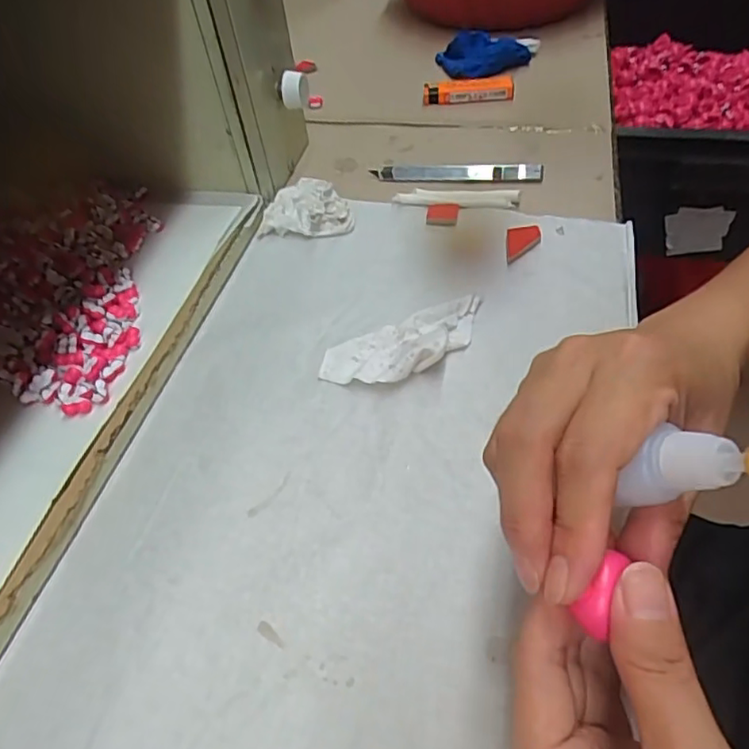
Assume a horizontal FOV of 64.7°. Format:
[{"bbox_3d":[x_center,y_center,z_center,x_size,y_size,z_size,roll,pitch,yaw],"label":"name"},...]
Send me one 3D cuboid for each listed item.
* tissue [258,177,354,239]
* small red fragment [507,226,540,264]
[{"bbox_3d":[-0.050,-0.131,0.445,0.066,0.018,0.069,-3,50,4],"label":"tissue"},{"bbox_3d":[0.101,-0.089,0.398,0.023,0.004,0.033,3,50,8],"label":"small red fragment"}]

